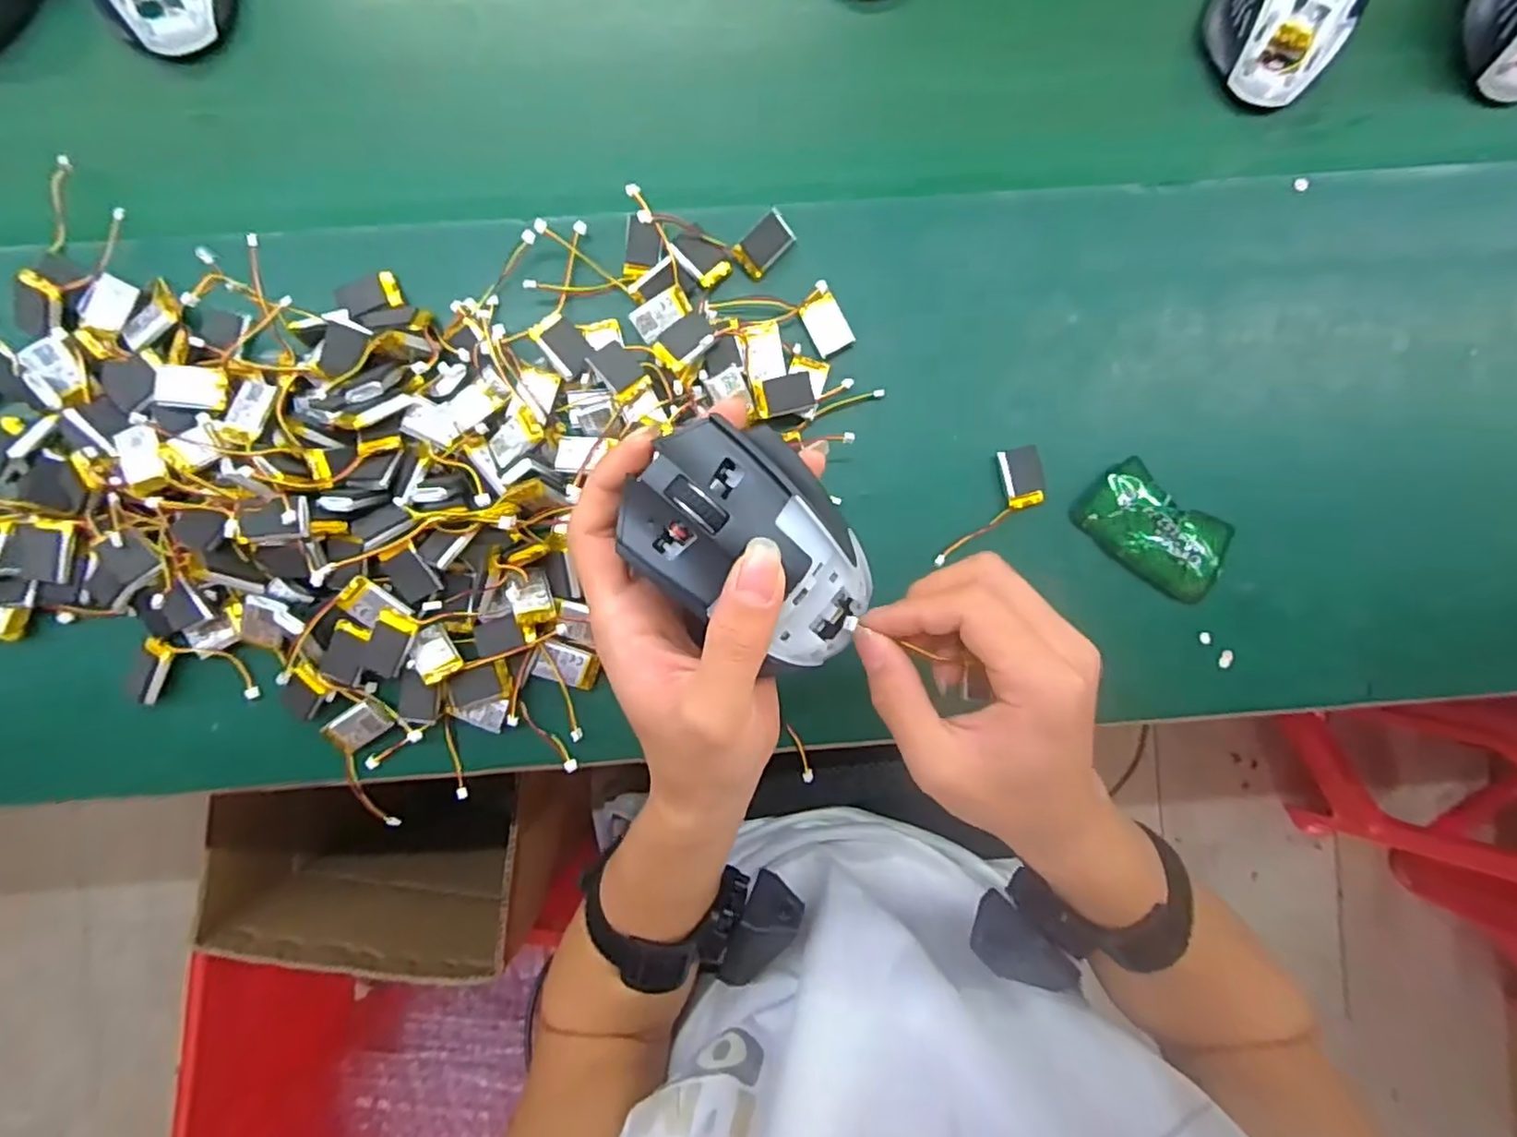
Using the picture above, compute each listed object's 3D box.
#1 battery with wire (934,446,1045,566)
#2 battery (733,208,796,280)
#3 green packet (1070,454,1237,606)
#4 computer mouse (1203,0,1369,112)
[{"bbox_3d":[0.123,-0.037,0.365,0.075,0.006,0.033,-32,92,-3],"label":"battery with wire"},{"bbox_3d":[0.004,-0.173,0.358,0.032,0.005,0.021,-47,124,1],"label":"battery"},{"bbox_3d":[0.217,-0.021,0.364,0.083,0.011,0.050,34,88,-3],"label":"green packet"},{"bbox_3d":[0.294,-0.314,0.367,0.073,0.042,0.101,28,89,-3],"label":"computer mouse"}]

